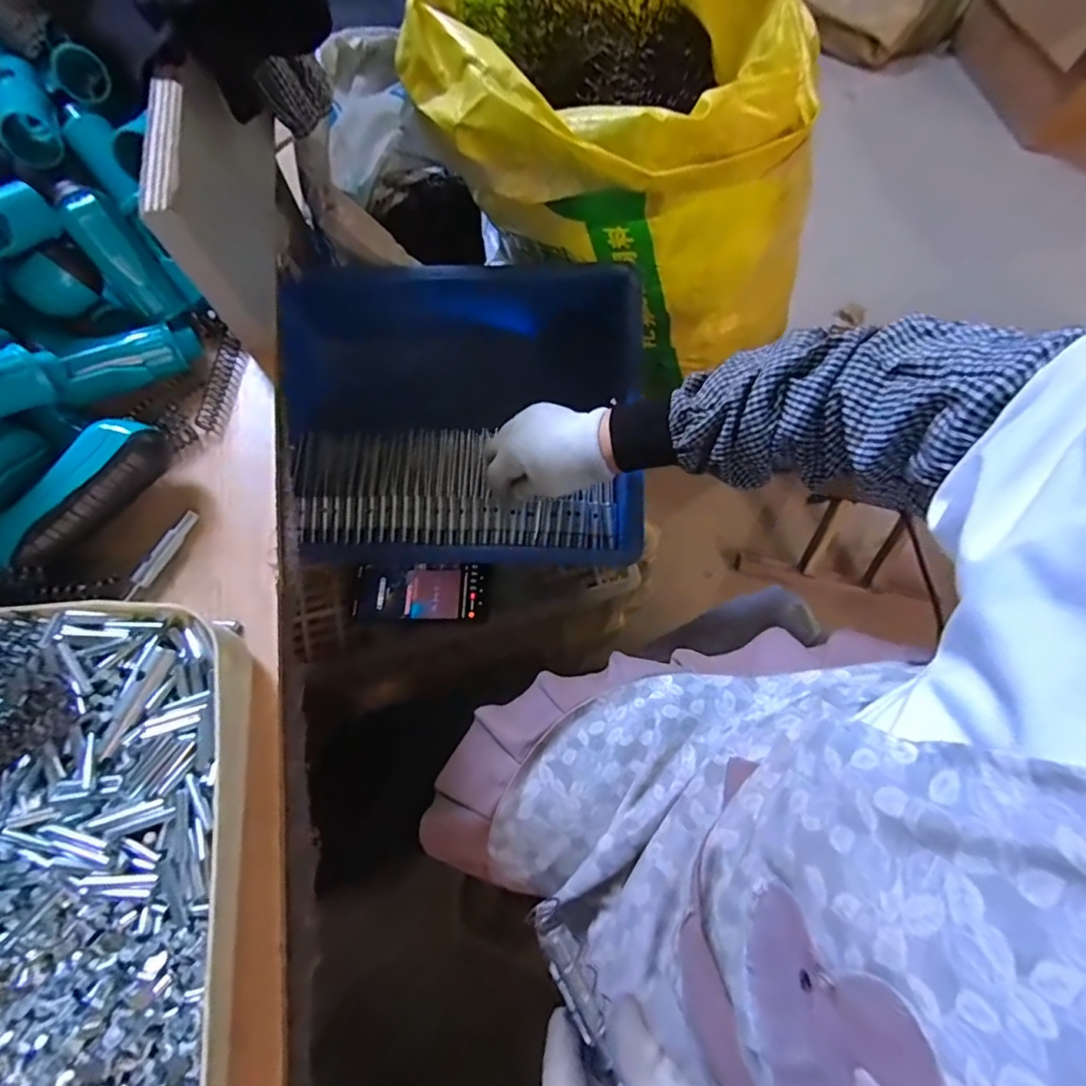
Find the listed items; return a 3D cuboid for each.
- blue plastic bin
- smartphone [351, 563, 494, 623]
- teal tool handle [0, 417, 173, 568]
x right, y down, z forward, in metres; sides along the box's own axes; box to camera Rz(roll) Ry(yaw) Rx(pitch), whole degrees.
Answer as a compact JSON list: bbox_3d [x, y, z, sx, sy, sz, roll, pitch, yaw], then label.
[{"bbox_3d":[-0.089,-0.120,0.585,0.383,0.171,0.285,1,70,3],"label":"blue plastic bin"},{"bbox_3d":[-0.140,0.055,0.632,0.155,0.015,0.067,3,64,1],"label":"smartphone"},{"bbox_3d":[-0.261,-0.027,0.301,0.045,0.022,0.106,36,75,14],"label":"teal tool handle"}]

